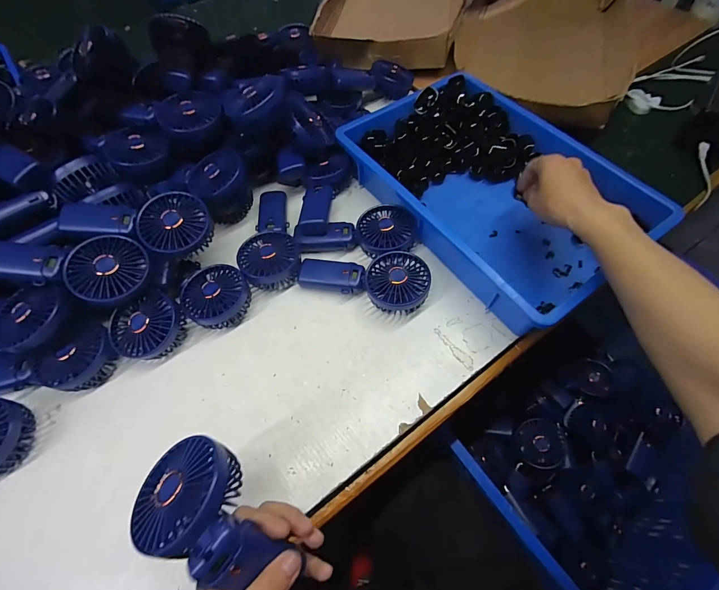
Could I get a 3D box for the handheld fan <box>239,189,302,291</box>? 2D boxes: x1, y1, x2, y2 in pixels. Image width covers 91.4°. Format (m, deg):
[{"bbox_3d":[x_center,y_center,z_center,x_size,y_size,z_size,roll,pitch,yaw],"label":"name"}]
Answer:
[{"bbox_3d":[-0.136,-0.090,0.529,0.083,0.046,0.182,-11,61,-4],"label":"handheld fan"}]

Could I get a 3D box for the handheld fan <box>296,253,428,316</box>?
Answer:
[{"bbox_3d":[0.008,-0.029,0.489,0.177,0.046,0.084,17,63,12],"label":"handheld fan"}]

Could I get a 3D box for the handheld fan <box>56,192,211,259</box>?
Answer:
[{"bbox_3d":[-0.272,-0.090,0.444,0.172,0.047,0.086,2,62,2],"label":"handheld fan"}]

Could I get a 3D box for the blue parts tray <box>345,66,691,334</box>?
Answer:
[{"bbox_3d":[0.194,-0.169,0.546,0.284,0.082,0.427,-33,66,-16],"label":"blue parts tray"}]

